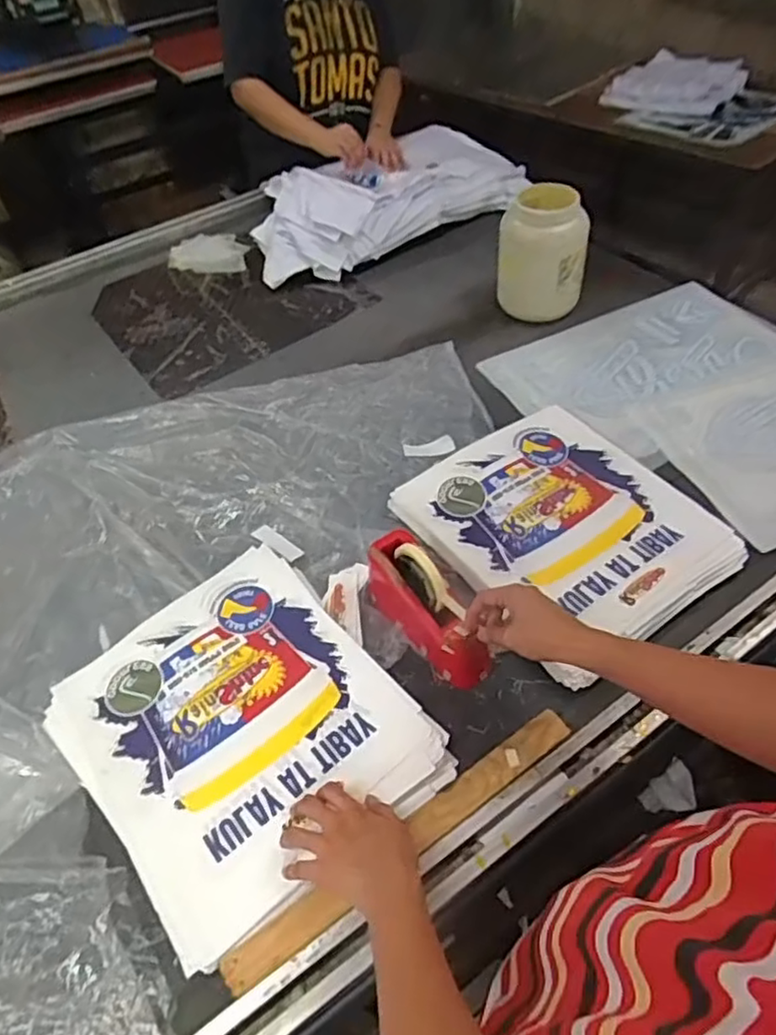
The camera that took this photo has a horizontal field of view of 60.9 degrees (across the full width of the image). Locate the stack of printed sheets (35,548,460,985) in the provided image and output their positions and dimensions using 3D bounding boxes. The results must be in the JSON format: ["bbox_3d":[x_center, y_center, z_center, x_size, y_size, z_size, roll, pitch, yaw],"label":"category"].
[{"bbox_3d":[-0.183,0.247,0.804,0.349,0.028,0.416,-35,54,-23],"label":"stack of printed sheets"}]

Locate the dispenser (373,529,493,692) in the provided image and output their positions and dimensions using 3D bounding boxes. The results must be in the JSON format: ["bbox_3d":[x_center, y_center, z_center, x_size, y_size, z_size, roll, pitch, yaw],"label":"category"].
[{"bbox_3d":[0.050,0.113,0.845,0.069,0.120,0.194,-30,52,-19],"label":"dispenser"}]

